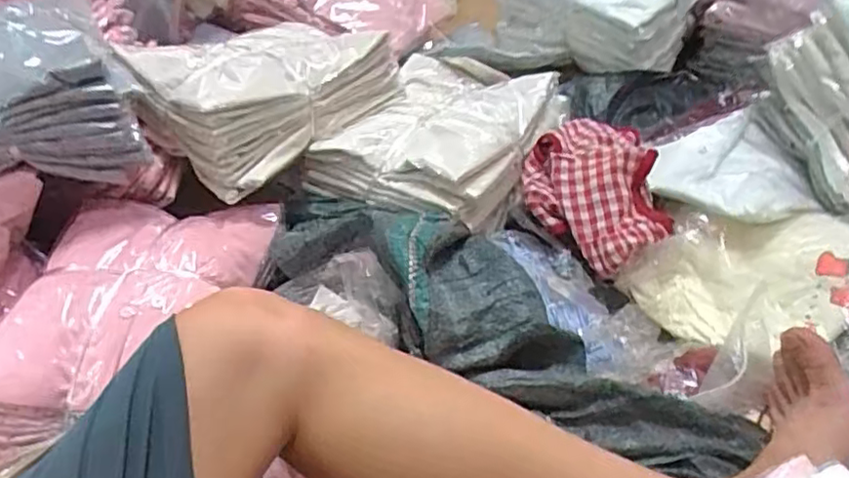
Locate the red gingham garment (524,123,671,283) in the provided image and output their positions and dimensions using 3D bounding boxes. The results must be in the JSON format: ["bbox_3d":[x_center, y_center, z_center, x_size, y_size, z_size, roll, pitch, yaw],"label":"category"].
[{"bbox_3d":[0.191,-0.063,0.728,0.150,0.057,0.218,-4,44,2],"label":"red gingham garment"}]

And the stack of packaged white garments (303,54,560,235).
[{"bbox_3d":[0.018,-0.145,0.817,0.234,0.090,0.298,19,49,23],"label":"stack of packaged white garments"}]

